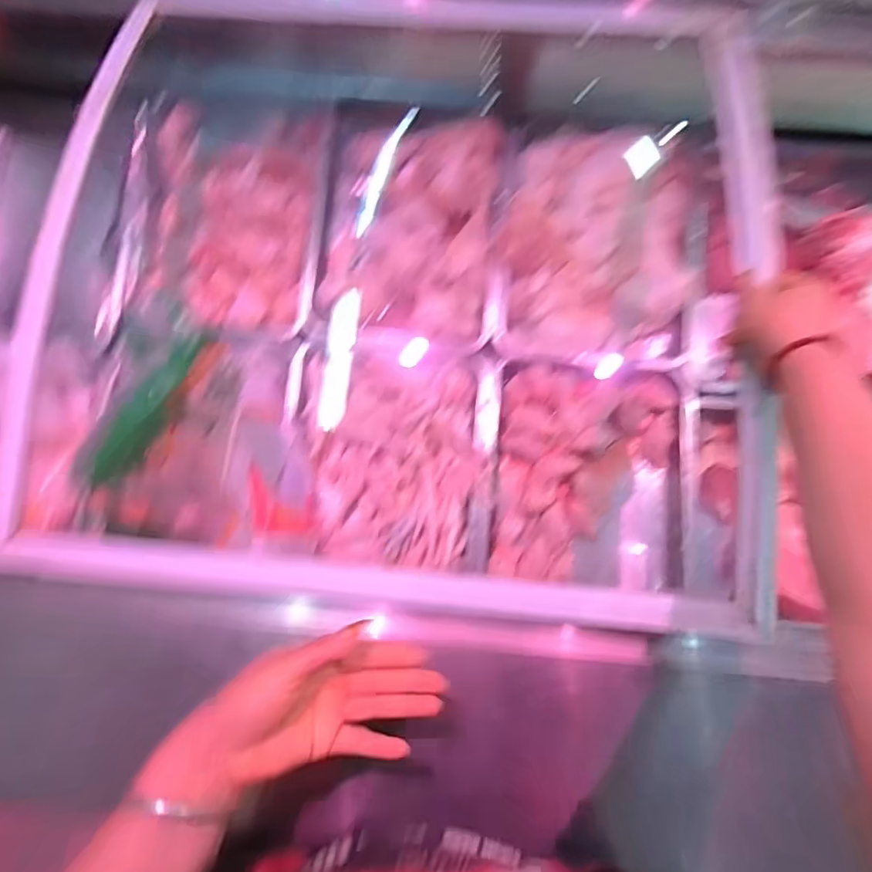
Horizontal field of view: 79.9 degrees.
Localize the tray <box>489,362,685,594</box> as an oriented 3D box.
[{"bbox_3d":[0.220,0.053,0.769,0.272,0.048,0.320,4,85,2],"label":"tray"}]

